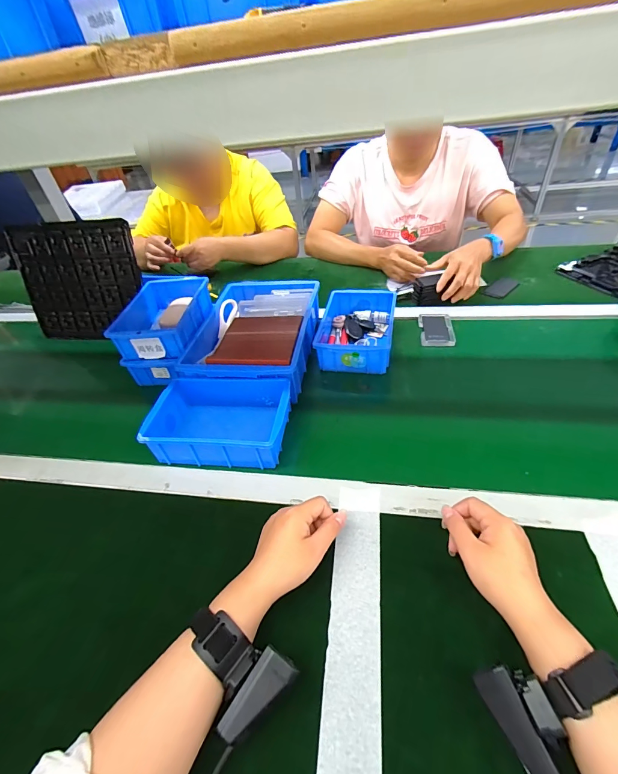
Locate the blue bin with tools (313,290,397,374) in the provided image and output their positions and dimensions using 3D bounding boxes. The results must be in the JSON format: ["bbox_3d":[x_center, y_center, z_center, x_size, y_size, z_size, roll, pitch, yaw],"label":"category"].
[{"bbox_3d":[0.093,-0.113,0.679,0.131,0.059,0.199,5,44,14],"label":"blue bin with tools"}]

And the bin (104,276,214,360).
[{"bbox_3d":[-0.270,-0.141,0.675,0.134,0.057,0.216,0,43,9],"label":"bin"}]

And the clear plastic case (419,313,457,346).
[{"bbox_3d":[0.253,-0.115,0.694,0.063,0.009,0.100,2,43,11],"label":"clear plastic case"}]

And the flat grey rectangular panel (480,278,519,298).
[{"bbox_3d":[0.434,-0.223,0.790,0.093,0.007,0.048,-34,48,-26],"label":"flat grey rectangular panel"}]

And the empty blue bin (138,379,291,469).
[{"bbox_3d":[-0.128,0.046,0.529,0.193,0.062,0.135,0,42,8],"label":"empty blue bin"}]

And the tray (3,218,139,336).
[{"bbox_3d":[-0.500,-0.227,0.761,0.288,0.235,0.031,-1,15,9],"label":"tray"}]

